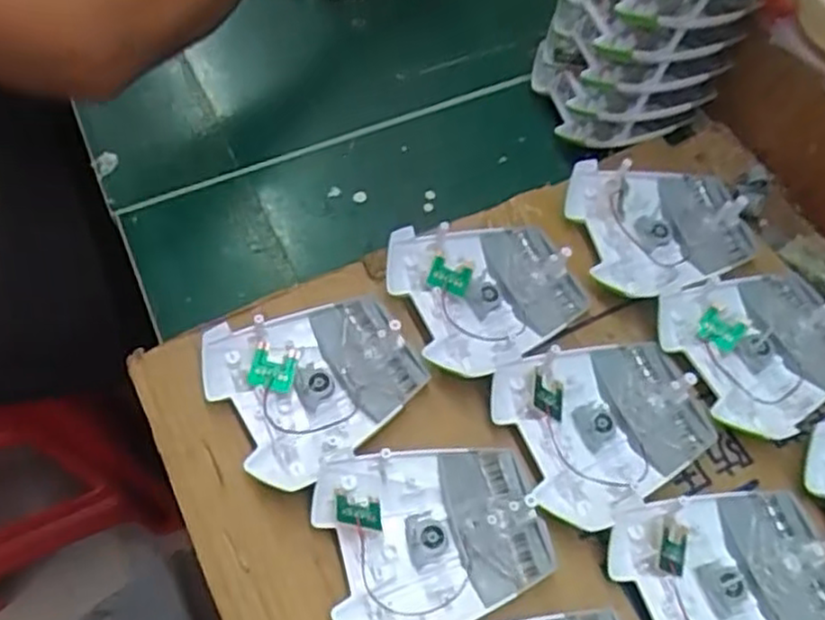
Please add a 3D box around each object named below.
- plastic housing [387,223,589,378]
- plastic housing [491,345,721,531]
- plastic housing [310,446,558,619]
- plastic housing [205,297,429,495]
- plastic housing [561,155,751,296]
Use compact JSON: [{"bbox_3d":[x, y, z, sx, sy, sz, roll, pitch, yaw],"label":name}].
[{"bbox_3d":[0.047,-0.013,0.431,0.107,0.026,0.094,-22,64,-14],"label":"plastic housing"},{"bbox_3d":[0.107,0.060,0.392,0.109,0.019,0.092,-19,63,-12],"label":"plastic housing"},{"bbox_3d":[0.011,0.112,0.358,0.106,0.021,0.093,-14,62,-10],"label":"plastic housing"},{"bbox_3d":[-0.052,0.039,0.402,0.106,0.026,0.095,-27,65,-16],"label":"plastic housing"},{"bbox_3d":[0.161,-0.054,0.458,0.109,0.022,0.096,-7,61,-6],"label":"plastic housing"}]

